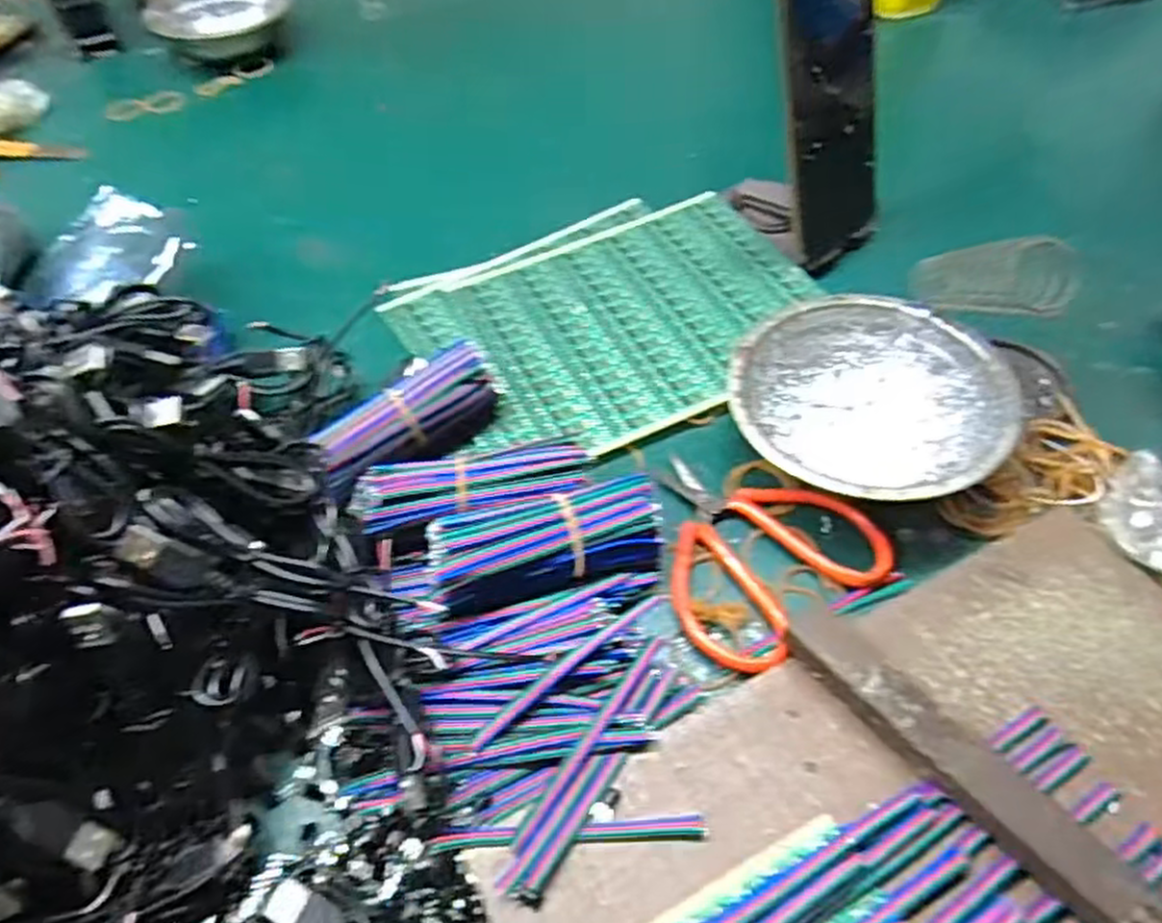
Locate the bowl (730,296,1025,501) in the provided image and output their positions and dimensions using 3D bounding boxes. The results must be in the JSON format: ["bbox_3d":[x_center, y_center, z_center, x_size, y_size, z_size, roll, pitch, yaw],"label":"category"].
[{"bbox_3d":[0.139,-0.026,0.379,0.128,0.037,0.120,9,52,11],"label":"bowl"}]

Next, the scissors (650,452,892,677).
[{"bbox_3d":[0.080,0.046,0.343,0.105,0.007,0.094,15,54,15],"label":"scissors"}]

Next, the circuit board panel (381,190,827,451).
[{"bbox_3d":[0.016,-0.089,0.458,0.227,0.012,0.181,-23,53,-14],"label":"circuit board panel"}]

